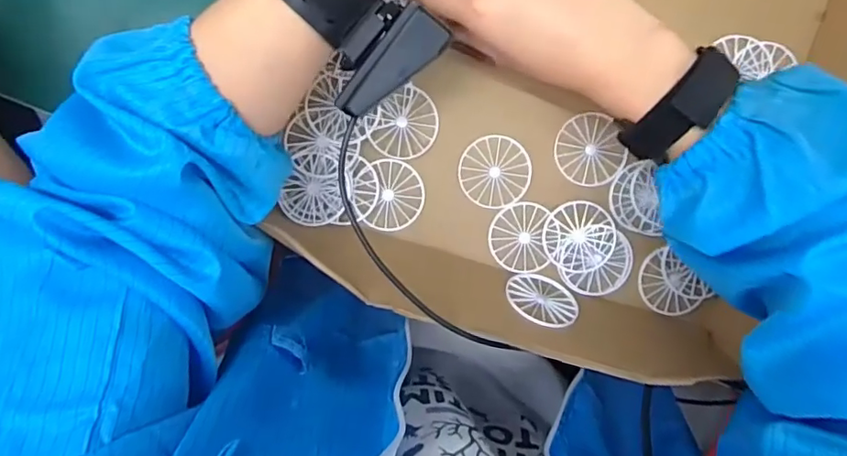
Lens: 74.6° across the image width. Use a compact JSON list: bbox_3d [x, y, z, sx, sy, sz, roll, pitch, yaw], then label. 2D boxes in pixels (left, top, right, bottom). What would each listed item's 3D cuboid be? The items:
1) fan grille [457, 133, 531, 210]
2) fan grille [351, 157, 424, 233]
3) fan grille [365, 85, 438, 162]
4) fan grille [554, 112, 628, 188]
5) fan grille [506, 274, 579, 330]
[{"bbox_3d":[0.051,-0.039,0.394,0.049,0.004,0.049,0,98,0],"label":"fan grille"},{"bbox_3d":[-0.025,-0.023,0.394,0.048,0.006,0.049,0,98,0],"label":"fan grille"},{"bbox_3d":[-0.013,-0.072,0.388,0.050,0.004,0.044,-36,100,-7],"label":"fan grille"},{"bbox_3d":[0.116,-0.054,0.390,0.046,0.004,0.050,0,98,0],"label":"fan grille"},{"bbox_3d":[0.082,0.050,0.381,0.048,0.047,0.004,14,124,-4],"label":"fan grille"}]

